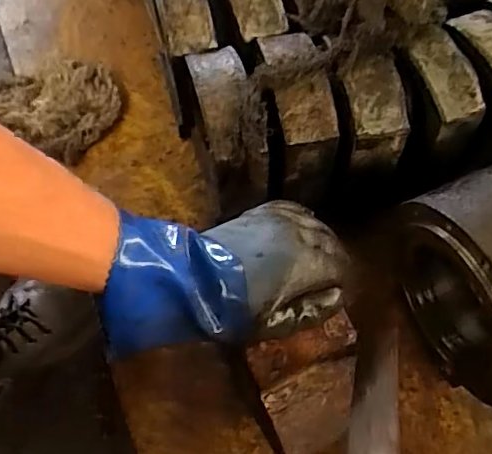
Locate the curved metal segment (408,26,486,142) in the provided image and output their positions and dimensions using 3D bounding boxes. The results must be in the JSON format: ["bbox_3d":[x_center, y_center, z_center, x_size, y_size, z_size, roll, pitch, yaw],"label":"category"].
[{"bbox_3d":[0.226,-0.167,0.629,0.066,0.033,0.126,-15,83,-4],"label":"curved metal segment"}]

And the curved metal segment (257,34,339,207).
[{"bbox_3d":[0.055,-0.139,0.664,0.072,0.127,0.168,-10,62,-4],"label":"curved metal segment"}]

